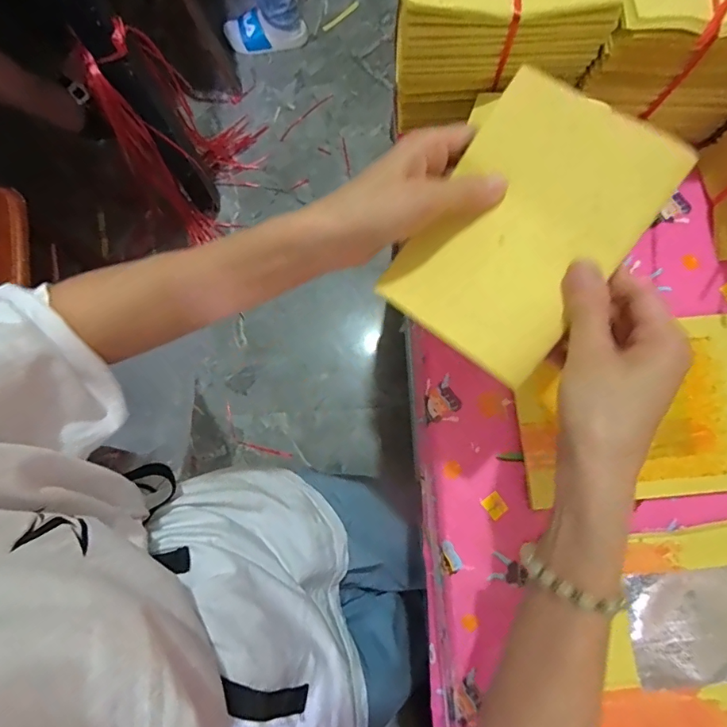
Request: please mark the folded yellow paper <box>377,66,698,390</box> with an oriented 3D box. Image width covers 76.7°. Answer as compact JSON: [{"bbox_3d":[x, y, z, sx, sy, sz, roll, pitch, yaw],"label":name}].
[{"bbox_3d":[0.097,-0.082,0.283,0.111,0.008,0.161,37,101,13],"label":"folded yellow paper"}]

